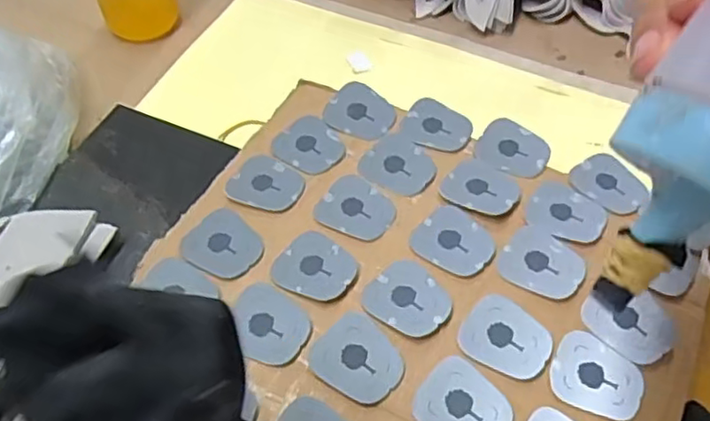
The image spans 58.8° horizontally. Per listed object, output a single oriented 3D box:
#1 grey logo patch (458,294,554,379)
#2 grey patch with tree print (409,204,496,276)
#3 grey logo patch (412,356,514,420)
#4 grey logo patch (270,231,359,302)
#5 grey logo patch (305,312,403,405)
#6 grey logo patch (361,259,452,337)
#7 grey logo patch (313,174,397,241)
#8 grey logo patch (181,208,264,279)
[{"bbox_3d":[0.068,0.057,0.282,0.038,0.004,0.033,37,63,22],"label":"grey logo patch"},{"bbox_3d":[0.049,0.014,0.311,0.038,0.004,0.034,28,61,18],"label":"grey patch with tree print"},{"bbox_3d":[0.046,0.082,0.265,0.038,0.004,0.033,33,62,20],"label":"grey logo patch"},{"bbox_3d":[-0.019,0.027,0.302,0.038,0.004,0.033,33,62,20],"label":"grey logo patch"},{"bbox_3d":[0.001,0.065,0.276,0.038,0.004,0.033,35,63,21],"label":"grey logo patch"},{"bbox_3d":[0.025,0.040,0.292,0.037,0.004,0.034,39,64,23],"label":"grey logo patch"},{"bbox_3d":[0.001,-0.003,0.323,0.039,0.004,0.033,20,58,13],"label":"grey logo patch"},{"bbox_3d":[-0.066,0.017,0.310,0.037,0.004,0.031,39,64,23],"label":"grey logo patch"}]

